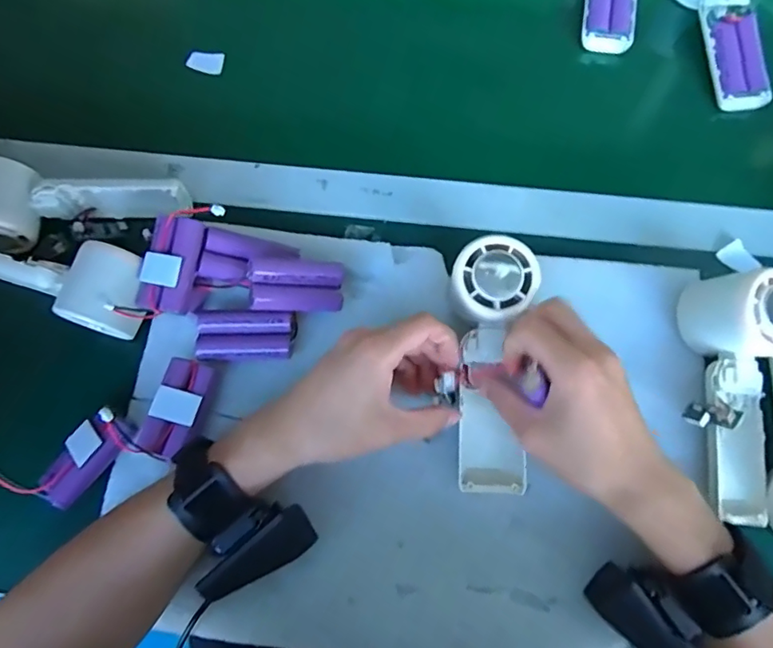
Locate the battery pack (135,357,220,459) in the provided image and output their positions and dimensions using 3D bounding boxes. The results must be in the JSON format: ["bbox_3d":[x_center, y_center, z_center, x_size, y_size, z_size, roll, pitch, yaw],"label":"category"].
[{"bbox_3d":[-0.141,0.057,0.362,0.035,0.014,0.065,19,75,6],"label":"battery pack"}]

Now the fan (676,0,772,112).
[{"bbox_3d":[0.294,-0.265,0.461,0.052,0.044,0.163,-8,87,-3],"label":"fan"}]

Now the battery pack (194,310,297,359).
[{"bbox_3d":[-0.099,0.008,0.379,0.066,0.016,0.033,-1,73,1],"label":"battery pack"}]

